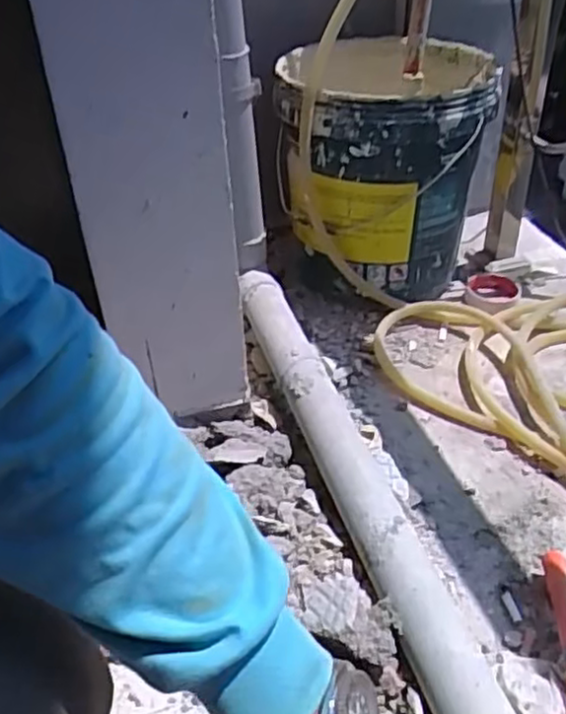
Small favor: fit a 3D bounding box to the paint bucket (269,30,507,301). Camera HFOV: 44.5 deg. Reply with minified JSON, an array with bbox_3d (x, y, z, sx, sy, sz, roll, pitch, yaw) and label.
[{"bbox_3d":[0.144,-0.273,1.061,0.293,0.327,0.289,0,39,4],"label":"paint bucket"}]

